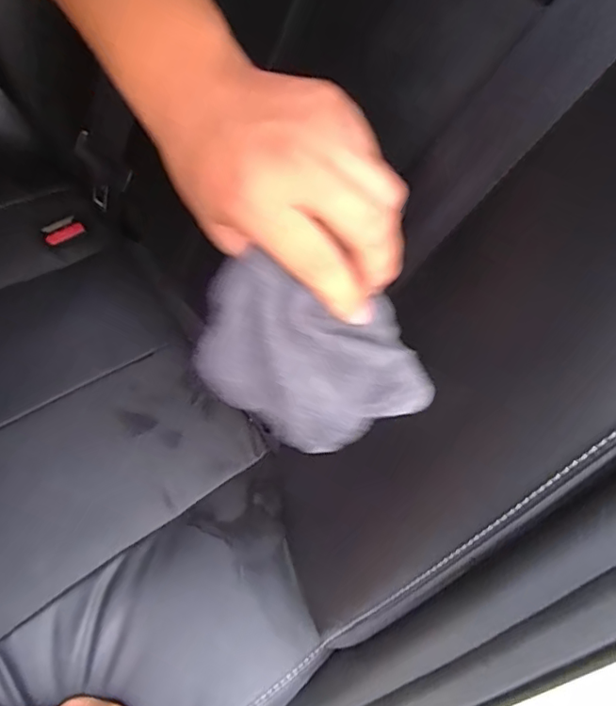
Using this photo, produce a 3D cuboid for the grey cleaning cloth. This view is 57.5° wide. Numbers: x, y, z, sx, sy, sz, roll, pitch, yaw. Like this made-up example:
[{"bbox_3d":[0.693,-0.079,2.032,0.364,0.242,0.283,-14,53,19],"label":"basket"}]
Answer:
[{"bbox_3d":[-0.002,0.004,0.288,0.120,0.062,0.064,29,68,11],"label":"grey cleaning cloth"}]

